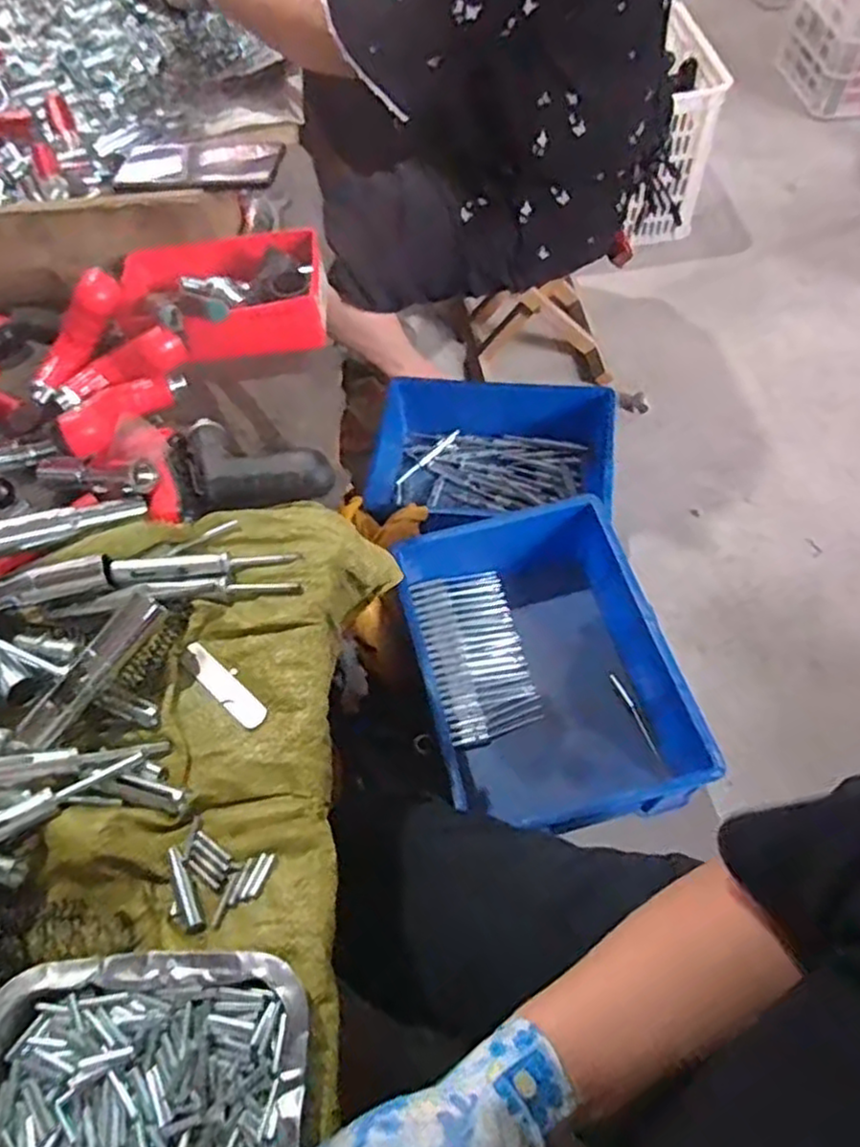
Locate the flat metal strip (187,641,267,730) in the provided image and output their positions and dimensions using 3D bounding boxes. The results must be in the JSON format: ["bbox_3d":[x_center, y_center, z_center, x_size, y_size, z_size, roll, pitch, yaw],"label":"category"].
[{"bbox_3d":[-0.149,0.080,0.504,0.082,0.004,0.019,38,69,23],"label":"flat metal strip"}]

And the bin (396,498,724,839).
[{"bbox_3d":[0.149,0.117,0.898,0.304,0.151,0.399,-13,59,-3],"label":"bin"}]

